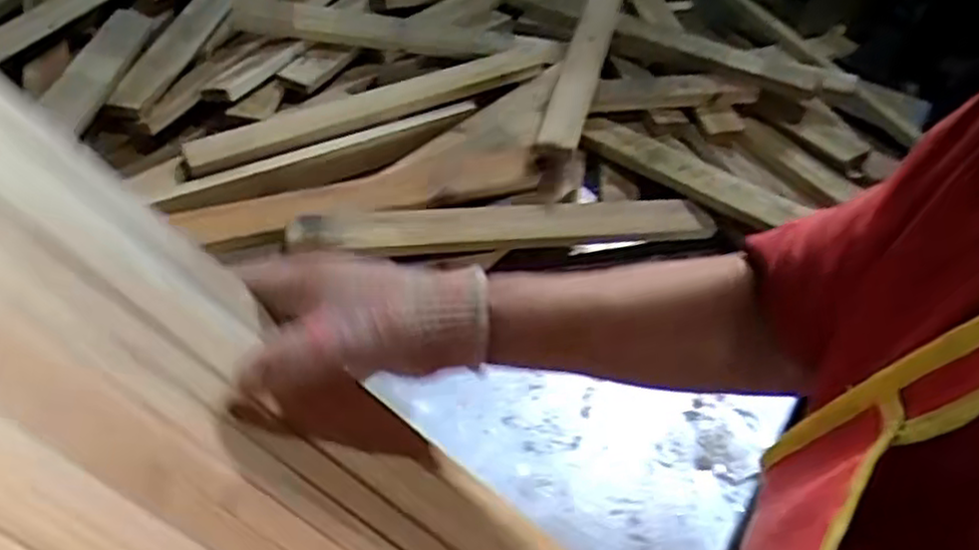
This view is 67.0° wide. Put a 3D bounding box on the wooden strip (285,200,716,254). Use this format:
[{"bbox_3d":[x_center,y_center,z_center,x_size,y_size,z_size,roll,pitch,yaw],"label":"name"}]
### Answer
[{"bbox_3d":[0.025,-0.056,0.864,0.489,0.023,0.055,-3,65,-14],"label":"wooden strip"}]

